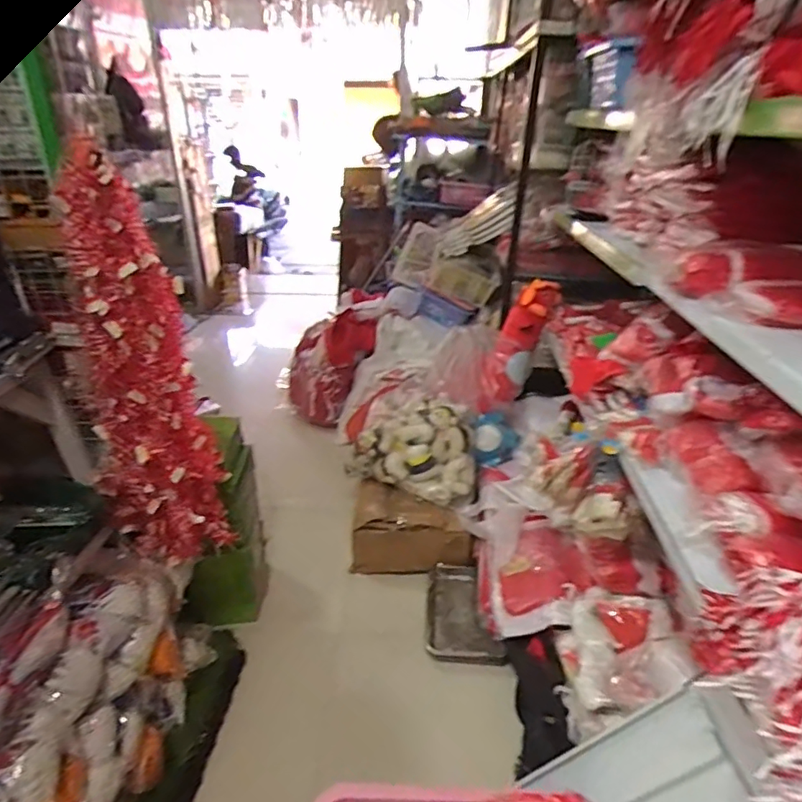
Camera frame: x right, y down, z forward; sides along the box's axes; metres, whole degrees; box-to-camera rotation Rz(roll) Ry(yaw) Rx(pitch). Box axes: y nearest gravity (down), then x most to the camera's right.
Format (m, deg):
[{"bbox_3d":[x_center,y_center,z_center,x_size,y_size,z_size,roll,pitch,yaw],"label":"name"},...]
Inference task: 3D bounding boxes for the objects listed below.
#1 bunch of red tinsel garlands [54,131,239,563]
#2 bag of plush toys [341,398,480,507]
[{"bbox_3d":[-0.601,-0.051,1.256,0.256,0.921,0.242,-17,32,-28],"label":"bunch of red tinsel garlands"},{"bbox_3d":[0.057,0.164,1.963,0.441,0.255,0.248,11,30,20],"label":"bag of plush toys"}]

